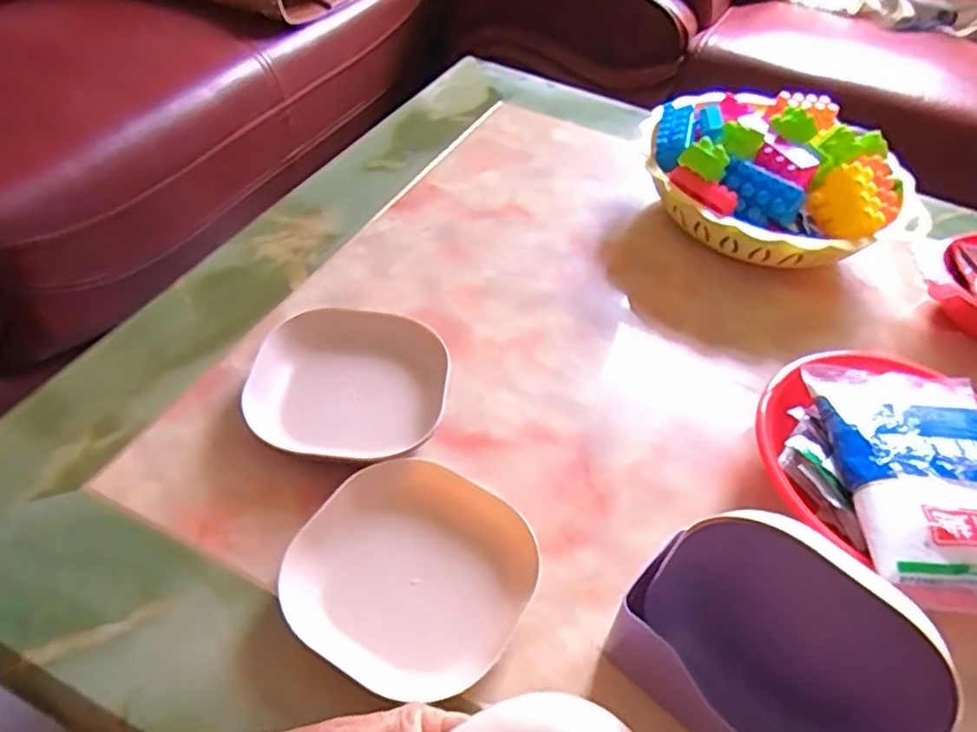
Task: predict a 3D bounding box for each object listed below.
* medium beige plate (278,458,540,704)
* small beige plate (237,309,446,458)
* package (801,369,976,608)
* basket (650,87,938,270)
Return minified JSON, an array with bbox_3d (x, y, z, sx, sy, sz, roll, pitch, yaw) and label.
[{"bbox_3d":[-0.044,0.118,0.400,0.124,0.022,0.125,25,50,16],"label":"medium beige plate"},{"bbox_3d":[-0.095,0.016,0.481,0.129,0.030,0.126,8,47,0],"label":"small beige plate"},{"bbox_3d":[0.274,0.064,0.432,0.107,0.023,0.164,5,47,-2],"label":"package"},{"bbox_3d":[0.253,-0.170,0.640,0.237,0.103,0.210,38,54,26],"label":"basket"}]

